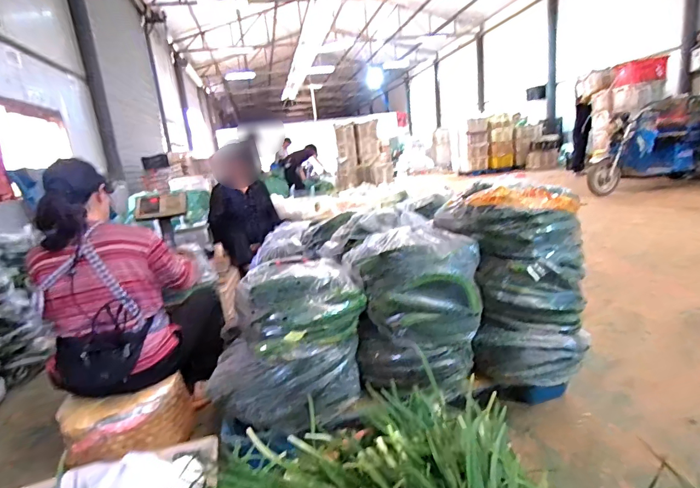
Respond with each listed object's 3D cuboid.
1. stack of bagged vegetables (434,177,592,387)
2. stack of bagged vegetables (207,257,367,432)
[{"bbox_3d":[0.506,0.098,1.266,0.425,0.551,0.353,-2,13,16],"label":"stack of bagged vegetables"},{"bbox_3d":[-0.158,0.276,1.193,0.372,0.374,0.401,3,16,34],"label":"stack of bagged vegetables"}]

